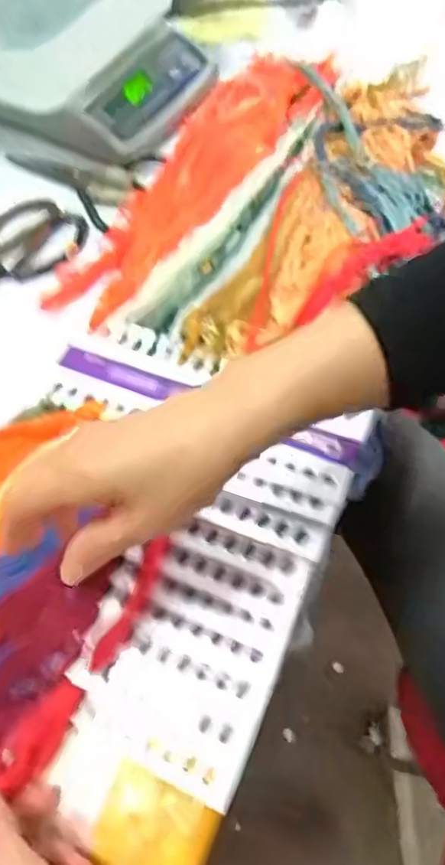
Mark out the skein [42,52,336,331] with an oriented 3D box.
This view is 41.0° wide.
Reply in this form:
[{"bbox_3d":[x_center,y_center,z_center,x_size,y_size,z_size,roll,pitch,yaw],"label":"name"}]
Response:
[{"bbox_3d":[-0.019,-0.258,0.578,0.118,0.053,0.425,24,66,15],"label":"skein"}]

